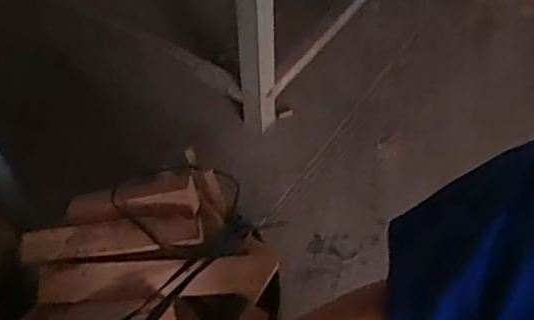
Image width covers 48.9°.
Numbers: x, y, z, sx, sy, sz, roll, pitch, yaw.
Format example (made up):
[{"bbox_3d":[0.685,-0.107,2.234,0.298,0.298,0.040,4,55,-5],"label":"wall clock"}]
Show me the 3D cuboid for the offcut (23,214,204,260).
[{"bbox_3d":[-0.277,0.133,1.063,0.307,0.029,0.065,-5,53,-4],"label":"offcut"}]

